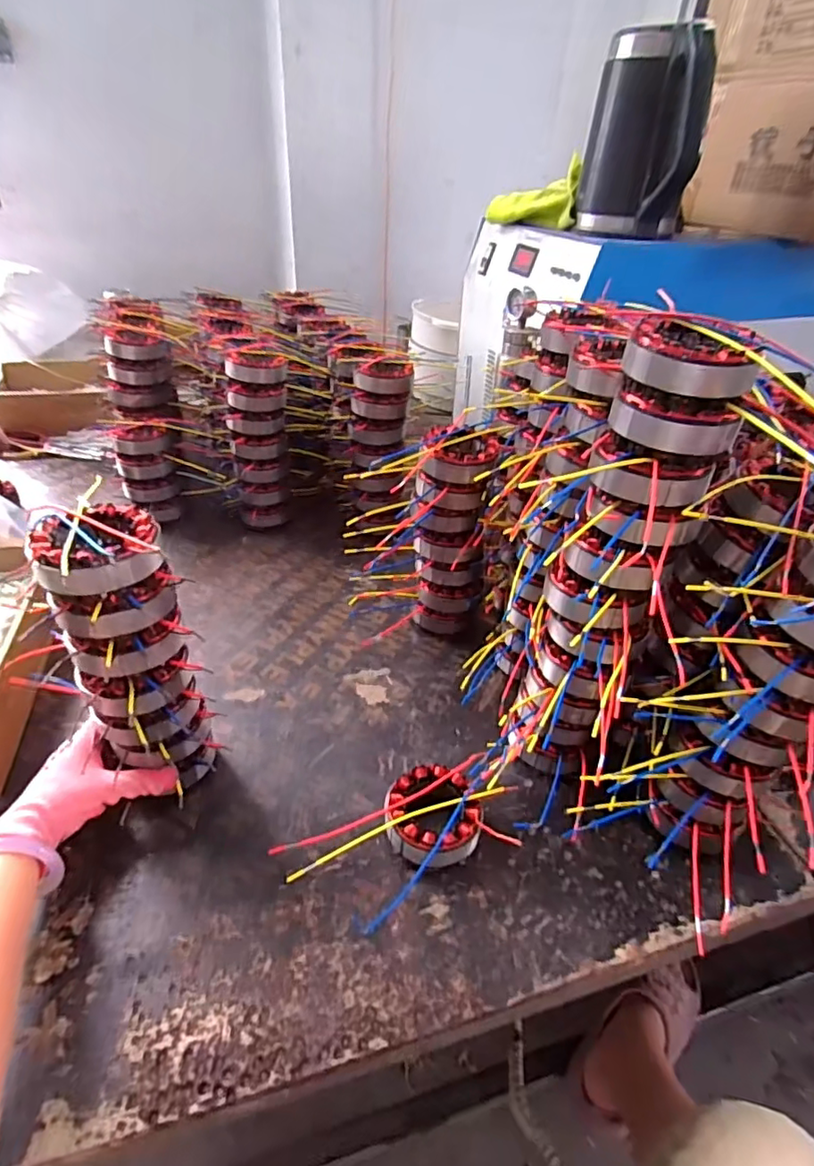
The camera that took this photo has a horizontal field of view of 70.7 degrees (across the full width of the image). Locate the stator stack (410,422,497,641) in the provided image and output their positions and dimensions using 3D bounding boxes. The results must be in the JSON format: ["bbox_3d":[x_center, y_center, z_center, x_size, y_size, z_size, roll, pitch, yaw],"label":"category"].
[{"bbox_3d":[0.051,-0.049,0.687,0.091,0.254,0.071,5,37,1],"label":"stator stack"}]

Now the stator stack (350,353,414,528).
[{"bbox_3d":[-0.042,-0.211,0.875,0.086,0.240,0.070,14,38,13],"label":"stator stack"}]

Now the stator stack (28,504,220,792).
[{"bbox_3d":[-0.222,0.074,0.477,0.085,0.264,0.080,-20,36,-25],"label":"stator stack"}]

